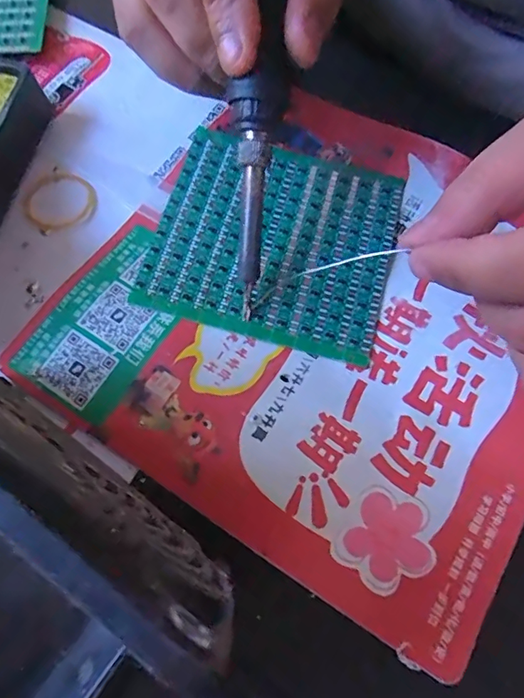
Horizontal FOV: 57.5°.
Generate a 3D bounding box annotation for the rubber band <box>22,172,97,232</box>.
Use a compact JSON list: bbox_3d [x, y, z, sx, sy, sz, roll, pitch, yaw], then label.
[{"bbox_3d":[-0.094,-0.069,0.221,0.034,0.004,0.031,1,68,-2],"label":"rubber band"}]

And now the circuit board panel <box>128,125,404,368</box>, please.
[{"bbox_3d":[0.005,-0.048,0.209,0.100,0.005,0.094,16,69,4],"label":"circuit board panel"}]

